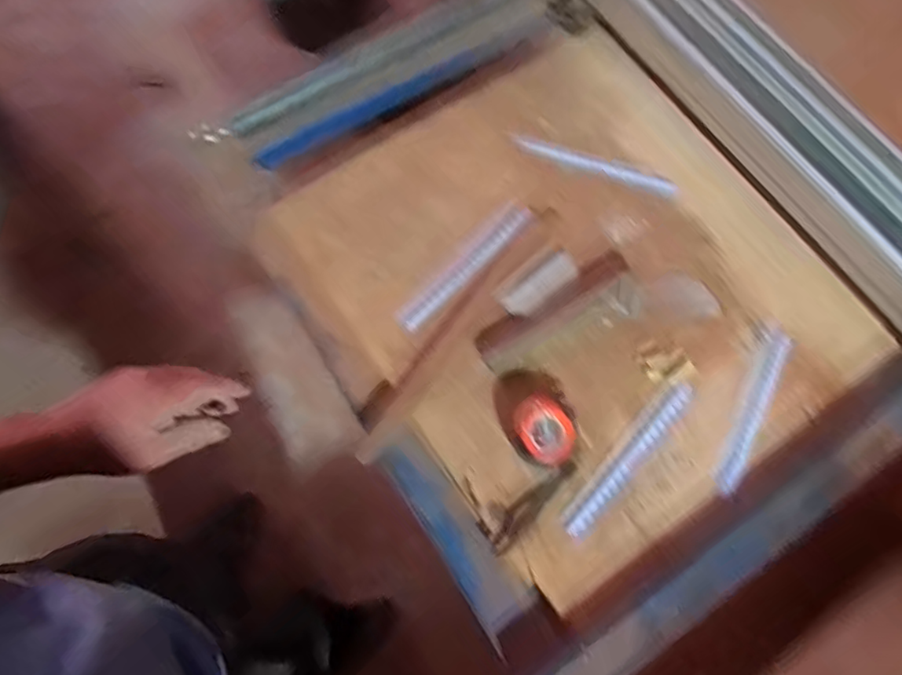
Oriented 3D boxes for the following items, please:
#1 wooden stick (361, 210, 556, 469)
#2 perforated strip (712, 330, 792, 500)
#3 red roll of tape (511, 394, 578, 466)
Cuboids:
[{"bbox_3d":[0.009,-0.012,0.619,0.027,0.013,0.336,34,73,11],"label":"wooden stick"},{"bbox_3d":[0.310,0.074,0.597,0.022,0.007,0.185,29,72,9],"label":"perforated strip"},{"bbox_3d":[0.090,0.093,0.561,0.055,0.046,0.064,-36,75,-13],"label":"red roll of tape"}]

